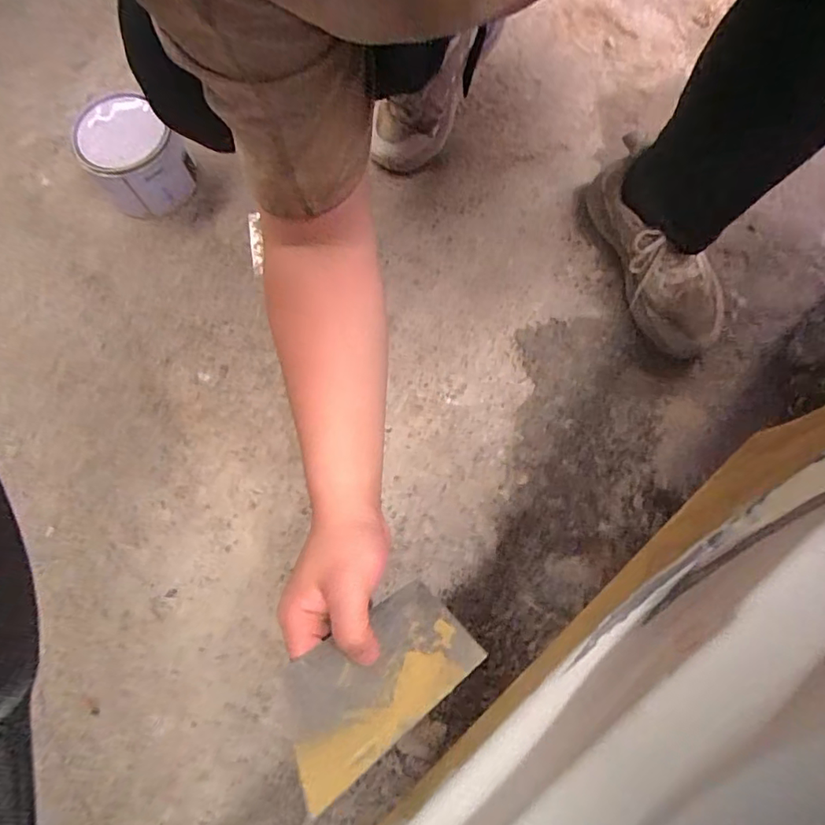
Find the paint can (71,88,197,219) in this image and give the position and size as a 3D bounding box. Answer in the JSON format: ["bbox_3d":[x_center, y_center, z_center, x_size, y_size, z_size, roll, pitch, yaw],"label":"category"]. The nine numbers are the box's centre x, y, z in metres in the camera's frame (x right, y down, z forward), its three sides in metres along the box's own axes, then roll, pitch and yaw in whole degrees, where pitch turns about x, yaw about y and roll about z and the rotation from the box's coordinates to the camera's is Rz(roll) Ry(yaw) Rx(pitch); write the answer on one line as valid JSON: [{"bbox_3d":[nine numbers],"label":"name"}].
[{"bbox_3d":[-0.385,-0.350,0.713,0.119,0.091,0.129,0,75,0],"label":"paint can"}]

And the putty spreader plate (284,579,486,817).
[{"bbox_3d":[-0.022,0.170,0.334,0.142,0.005,0.072,-21,53,-41],"label":"putty spreader plate"}]

